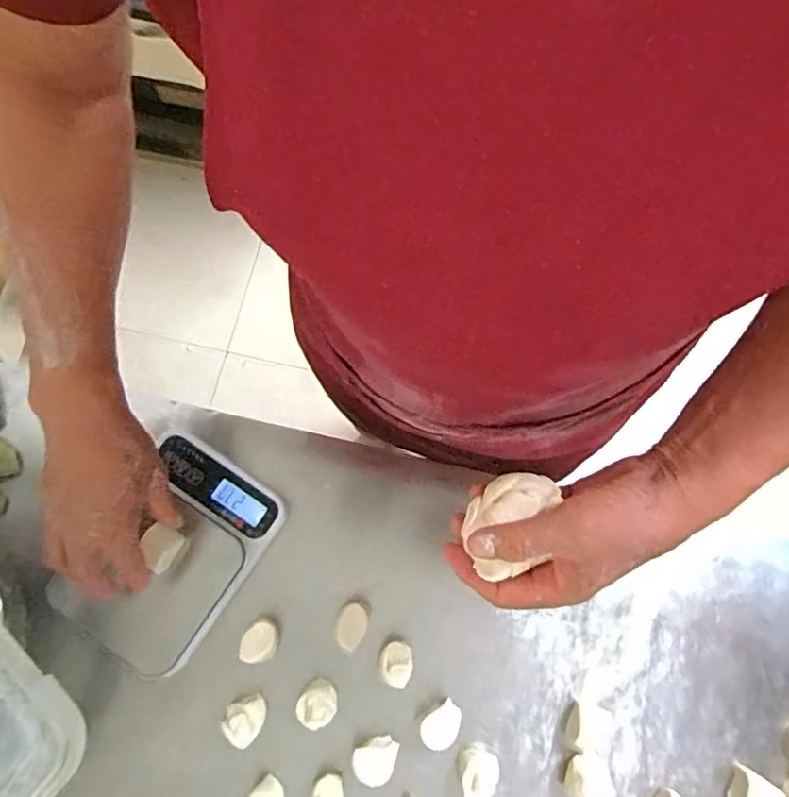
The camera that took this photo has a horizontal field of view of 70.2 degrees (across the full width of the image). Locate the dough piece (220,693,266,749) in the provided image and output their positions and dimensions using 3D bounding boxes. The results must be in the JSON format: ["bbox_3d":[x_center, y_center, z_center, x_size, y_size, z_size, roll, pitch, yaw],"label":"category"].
[{"bbox_3d":[-0.133,0.285,0.503,0.034,0.027,0.038,40,79,8],"label":"dough piece"}]

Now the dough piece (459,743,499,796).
[{"bbox_3d":[0.076,0.335,0.503,0.033,0.028,0.037,-4,76,-2],"label":"dough piece"}]

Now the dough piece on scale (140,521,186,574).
[{"bbox_3d":[-0.208,0.133,0.499,0.027,0.020,0.038,25,75,6],"label":"dough piece on scale"}]

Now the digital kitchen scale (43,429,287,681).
[{"bbox_3d":[-0.214,0.150,0.531,0.144,0.041,0.211,32,78,7],"label":"digital kitchen scale"}]

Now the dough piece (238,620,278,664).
[{"bbox_3d":[-0.124,0.226,0.524,0.031,0.032,0.034,0,76,-1],"label":"dough piece"}]

